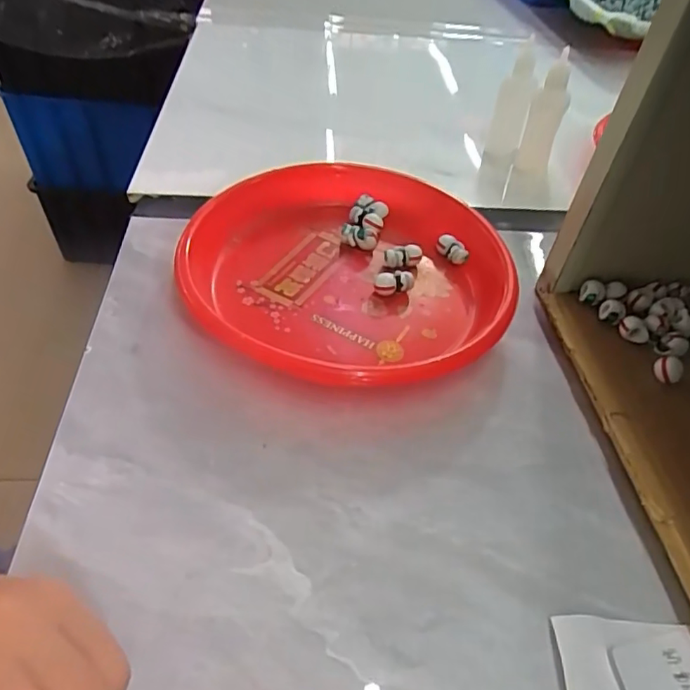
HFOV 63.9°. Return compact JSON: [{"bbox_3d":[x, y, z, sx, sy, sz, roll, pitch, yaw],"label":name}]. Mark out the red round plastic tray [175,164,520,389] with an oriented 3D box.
[{"bbox_3d":[0.003,-0.054,0.344,0.192,0.031,0.174,0,47,-1],"label":"red round plastic tray"}]

